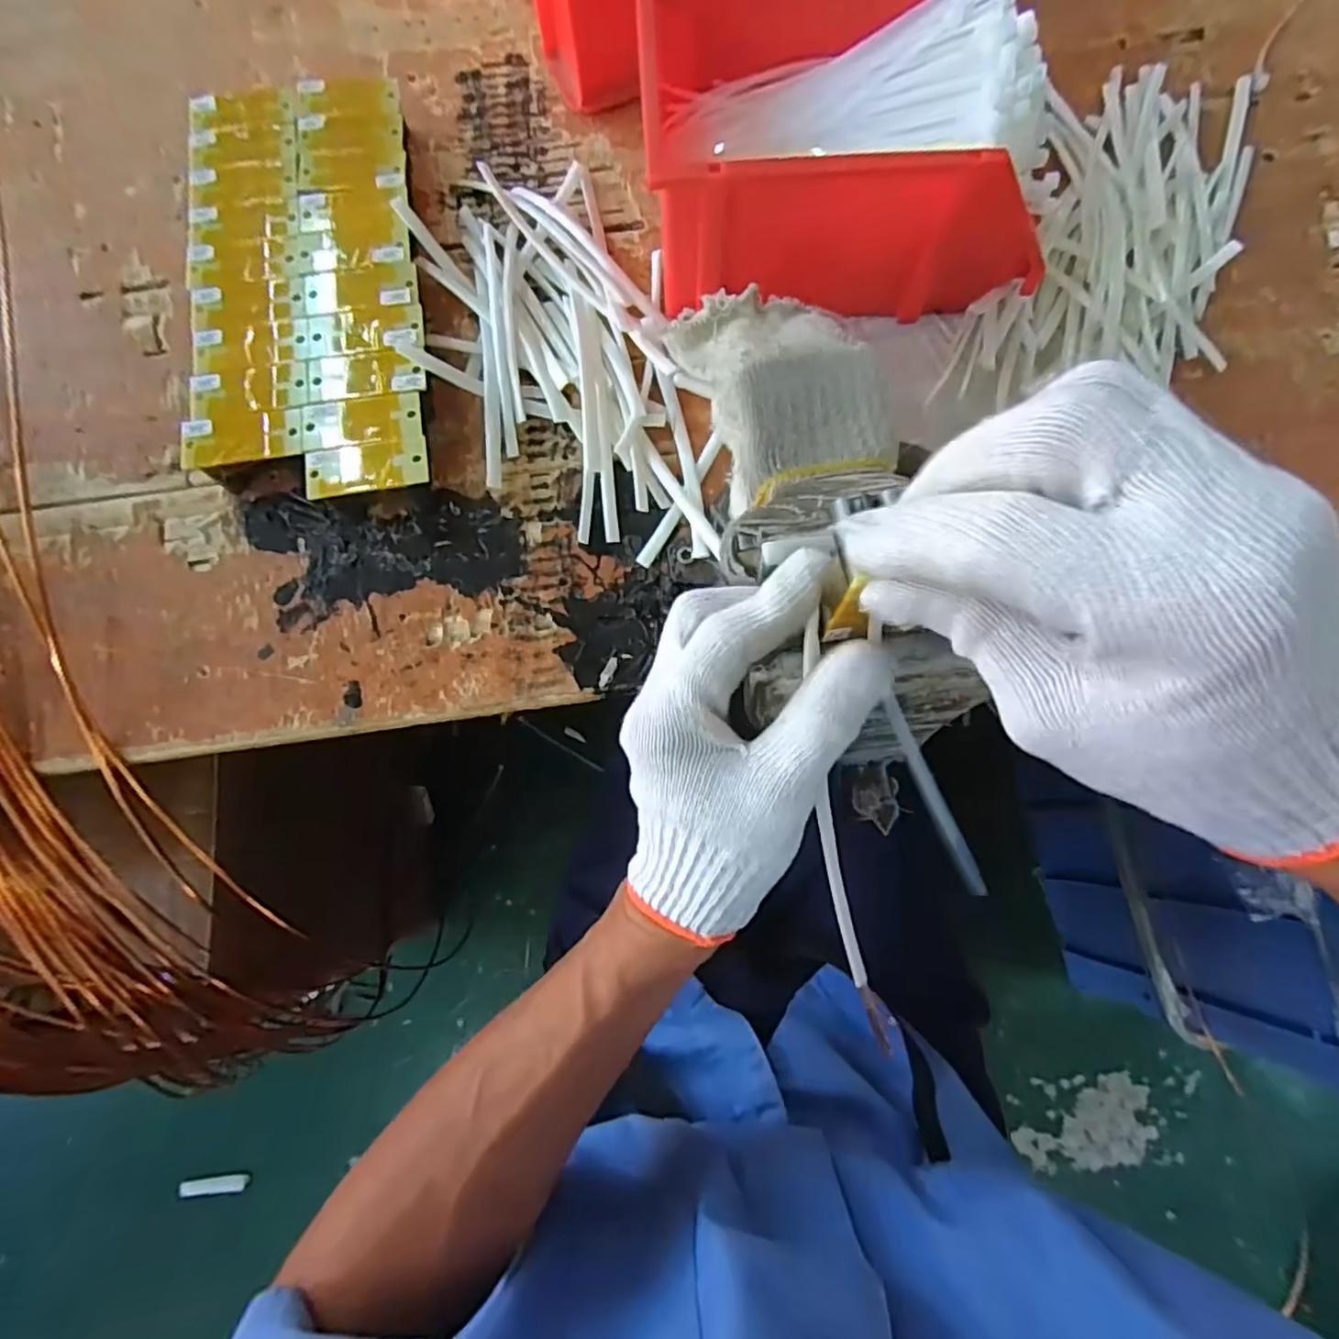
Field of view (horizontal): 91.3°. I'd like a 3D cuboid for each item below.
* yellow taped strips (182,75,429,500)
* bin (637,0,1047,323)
[{"bbox_3d":[-0.235,-0.250,0.429,0.141,0.041,0.320,-9,75,-3],"label":"yellow taped strips"},{"bbox_3d":[0.108,-0.319,0.412,0.246,0.107,0.166,2,75,0],"label":"bin"}]

